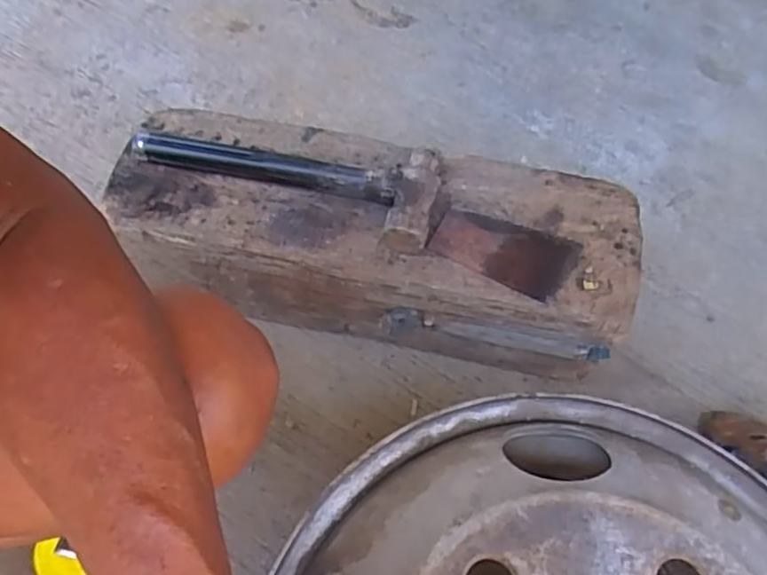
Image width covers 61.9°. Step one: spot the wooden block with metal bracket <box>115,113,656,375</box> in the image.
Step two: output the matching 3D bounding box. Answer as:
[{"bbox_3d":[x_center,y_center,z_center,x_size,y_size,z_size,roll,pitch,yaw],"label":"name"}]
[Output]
[{"bbox_3d":[0.000,-0.049,0.630,0.456,0.154,0.151,10,61,0],"label":"wooden block with metal bracket"}]

